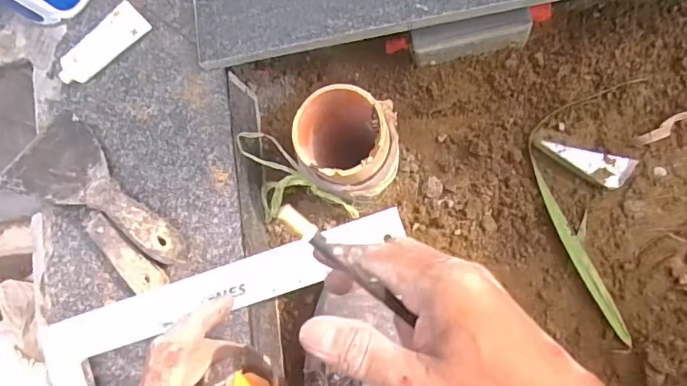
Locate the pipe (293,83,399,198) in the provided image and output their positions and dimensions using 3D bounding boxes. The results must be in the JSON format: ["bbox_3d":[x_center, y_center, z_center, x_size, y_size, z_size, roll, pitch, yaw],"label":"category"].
[{"bbox_3d":[0.004,-0.043,0.500,0.096,0.112,0.093,5,84,9],"label":"pipe"}]

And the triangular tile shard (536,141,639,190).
[{"bbox_3d":[0.244,-0.030,0.519,0.094,0.013,0.035,18,88,12],"label":"triangular tile shard"}]

